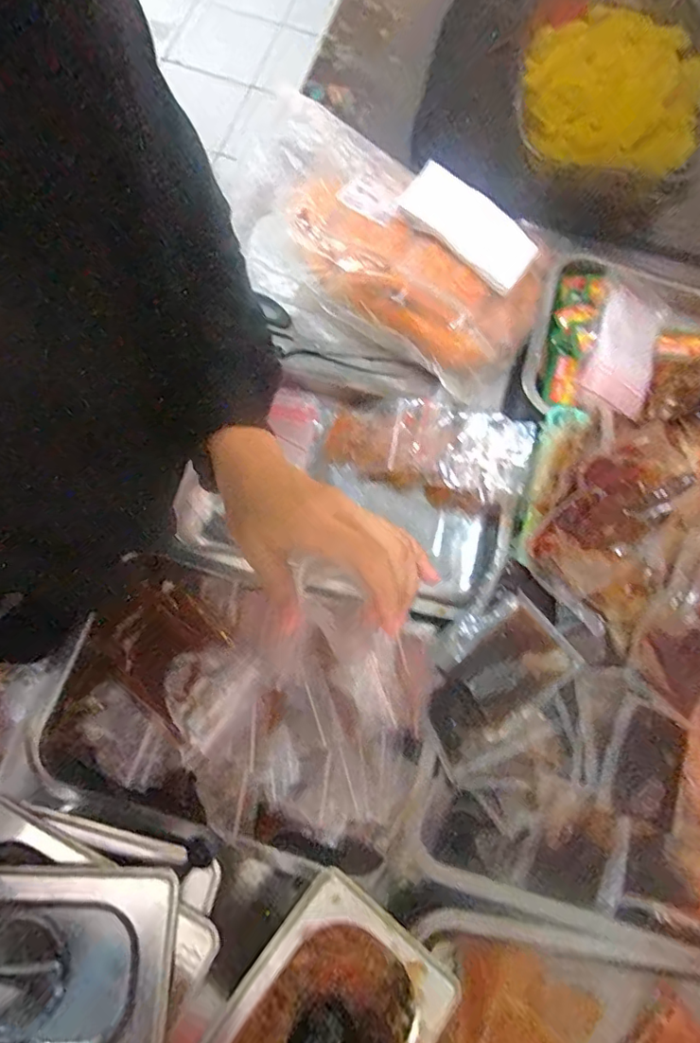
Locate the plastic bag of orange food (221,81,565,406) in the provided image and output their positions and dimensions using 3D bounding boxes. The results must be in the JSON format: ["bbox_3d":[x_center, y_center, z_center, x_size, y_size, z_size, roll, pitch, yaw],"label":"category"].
[{"bbox_3d":[0.030,-0.280,0.557,0.342,0.081,0.184,30,75,5],"label":"plastic bag of orange food"}]

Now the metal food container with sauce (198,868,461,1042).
[{"bbox_3d":[-0.026,0.324,0.337,0.115,0.071,0.177,37,79,9],"label":"metal food container with sauce"}]

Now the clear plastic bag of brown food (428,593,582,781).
[{"bbox_3d":[0.105,0.119,0.420,0.128,0.022,0.080,-37,80,-12],"label":"clear plastic bag of brown food"}]

